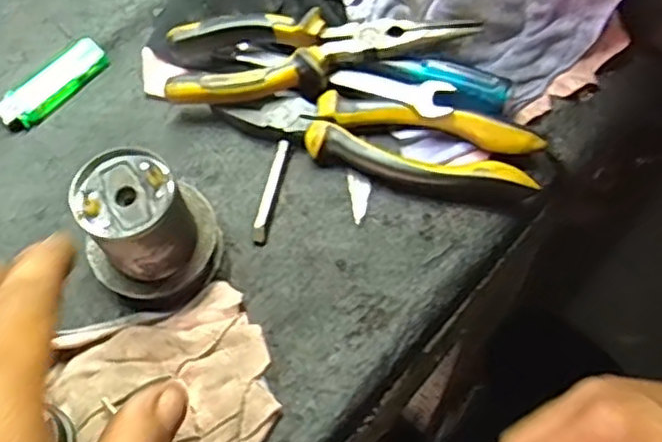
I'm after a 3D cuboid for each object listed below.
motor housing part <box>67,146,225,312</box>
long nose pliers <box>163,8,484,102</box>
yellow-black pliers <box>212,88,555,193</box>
[{"bbox_3d":[-0.097,0.005,0.374,0.069,0.075,0.060,-22,65,-11],"label":"motor housing part"},{"bbox_3d":[-0.007,-0.104,0.430,0.185,0.018,0.055,0,63,0],"label":"long nose pliers"},{"bbox_3d":[0.028,-0.049,0.422,0.189,0.028,0.047,13,63,7],"label":"yellow-black pliers"}]

